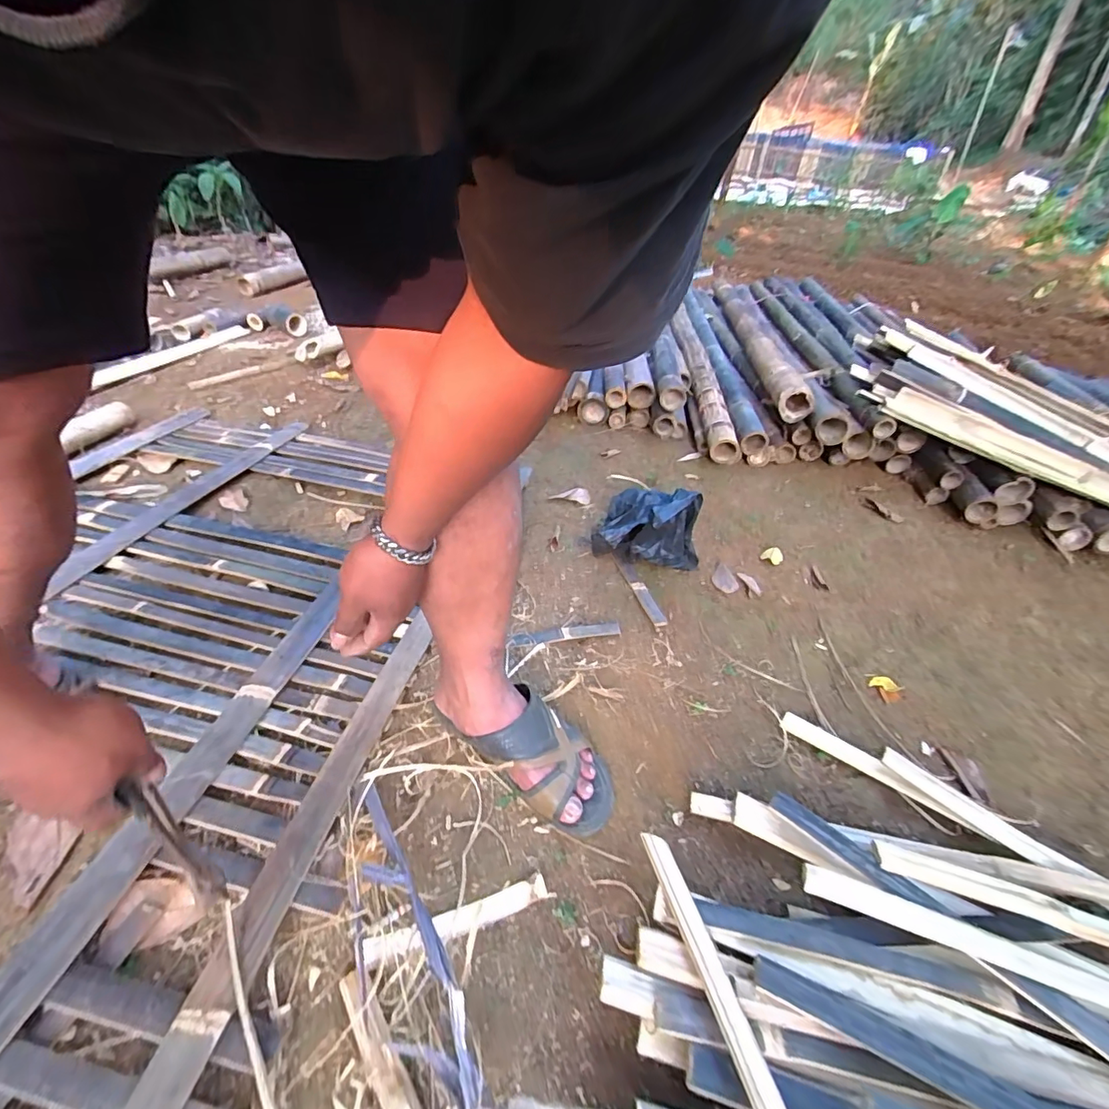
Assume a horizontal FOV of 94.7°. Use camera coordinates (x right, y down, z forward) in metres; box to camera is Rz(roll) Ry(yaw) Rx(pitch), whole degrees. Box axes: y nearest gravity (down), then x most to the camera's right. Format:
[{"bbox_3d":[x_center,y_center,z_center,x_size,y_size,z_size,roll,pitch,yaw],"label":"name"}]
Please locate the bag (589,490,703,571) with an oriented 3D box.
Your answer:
[{"bbox_3d":[0.171,-0.054,0.972,0.174,0.168,0.167,33,44,30],"label":"bag"}]

